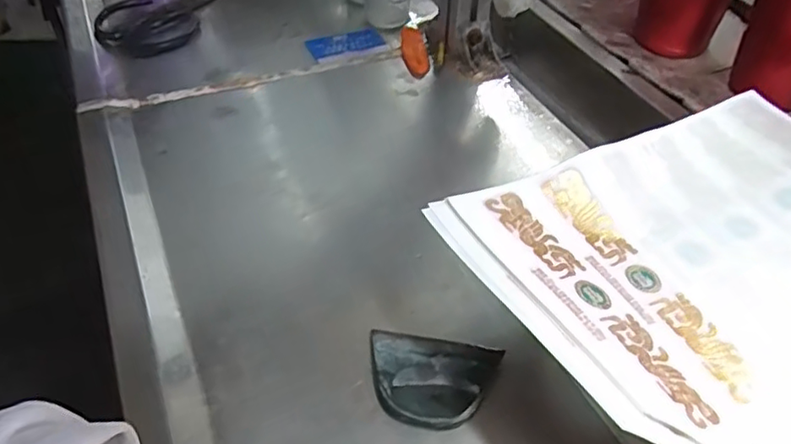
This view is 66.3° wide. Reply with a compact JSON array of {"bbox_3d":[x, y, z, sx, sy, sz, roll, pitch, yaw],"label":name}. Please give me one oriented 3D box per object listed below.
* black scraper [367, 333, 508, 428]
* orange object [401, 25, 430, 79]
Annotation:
[{"bbox_3d":[0.021,0.096,0.373,0.079,0.008,0.059,10,45,9],"label":"black scraper"},{"bbox_3d":[0.021,-0.192,0.674,0.026,0.011,0.097,-3,44,-5],"label":"orange object"}]

